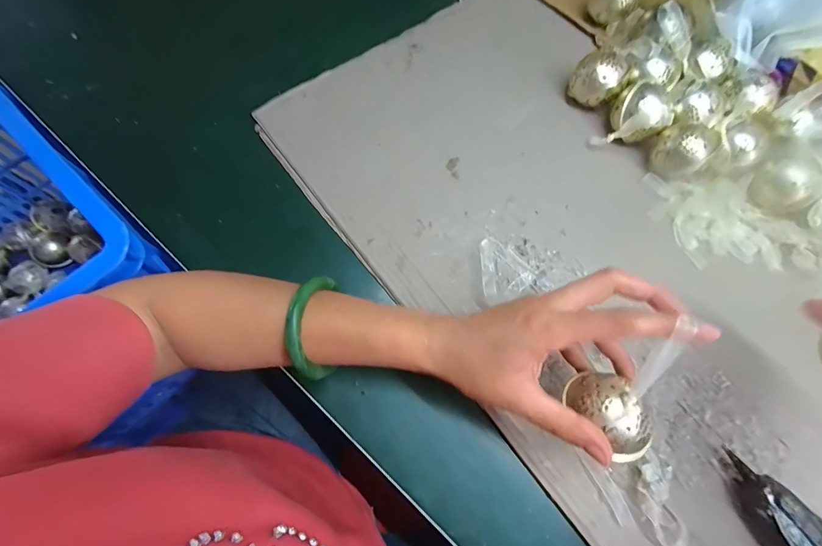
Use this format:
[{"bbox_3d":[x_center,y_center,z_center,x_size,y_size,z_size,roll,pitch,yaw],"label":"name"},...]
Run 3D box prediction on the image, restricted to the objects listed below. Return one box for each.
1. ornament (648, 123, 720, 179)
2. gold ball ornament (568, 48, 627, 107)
[{"bbox_3d":[0.265,-0.119,0.398,0.047,0.047,0.046,1,74,-2],"label":"ornament"},{"bbox_3d":[0.194,-0.205,0.421,0.046,0.046,0.044,1,71,-2],"label":"gold ball ornament"}]

